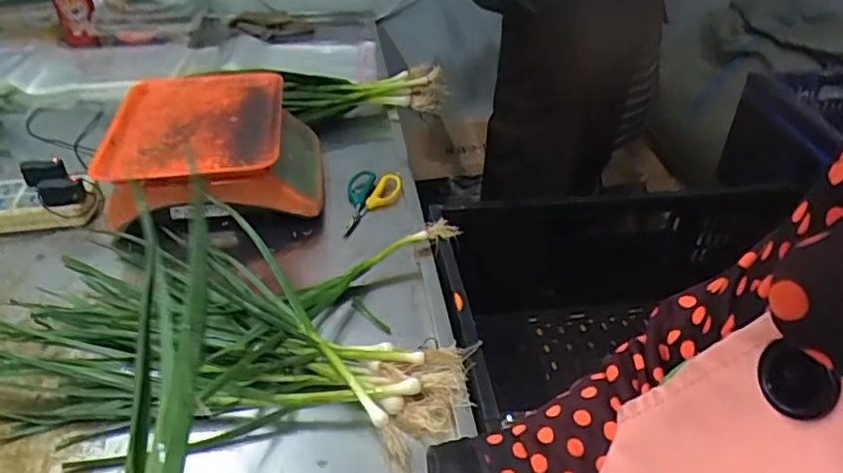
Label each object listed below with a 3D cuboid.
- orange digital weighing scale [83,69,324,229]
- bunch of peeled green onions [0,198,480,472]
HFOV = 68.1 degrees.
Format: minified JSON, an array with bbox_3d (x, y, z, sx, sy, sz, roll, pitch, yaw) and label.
[{"bbox_3d":[-0.299,-0.125,0.922,0.284,0.118,0.275,-6,38,-9],"label":"orange digital weighing scale"},{"bbox_3d":[-0.219,0.088,0.690,0.536,0.078,0.327,-1,38,-3],"label":"bunch of peeled green onions"}]

